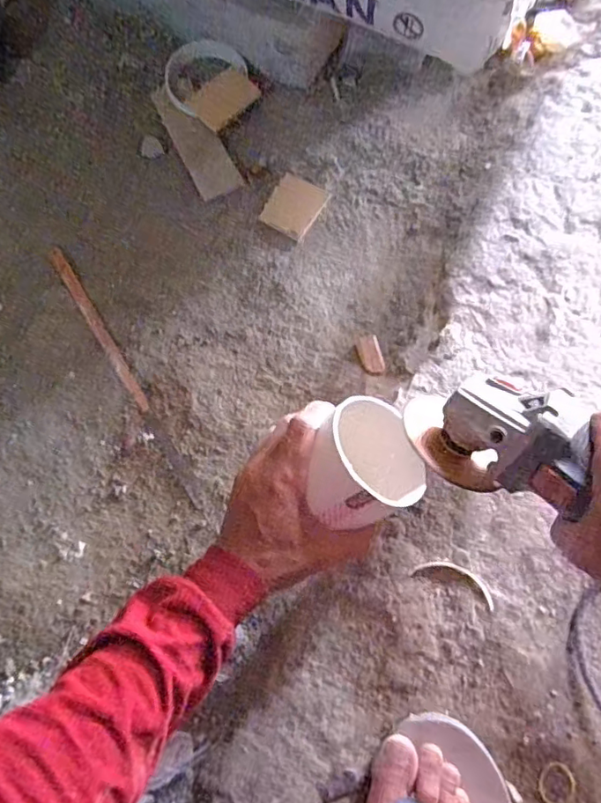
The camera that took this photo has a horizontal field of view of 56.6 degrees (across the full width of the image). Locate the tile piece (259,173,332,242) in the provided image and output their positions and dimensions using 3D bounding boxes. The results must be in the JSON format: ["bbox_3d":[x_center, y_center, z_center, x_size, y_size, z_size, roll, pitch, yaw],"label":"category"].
[{"bbox_3d":[-0.007,-0.204,0.581,0.053,0.004,0.064,28,79,8],"label":"tile piece"}]

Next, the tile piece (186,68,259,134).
[{"bbox_3d":[-0.082,-0.324,0.596,0.050,0.006,0.068,43,82,10],"label":"tile piece"}]

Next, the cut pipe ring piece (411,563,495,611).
[{"bbox_3d":[0.128,0.148,0.460,0.071,0.006,0.023,24,77,5],"label":"cut pipe ring piece"}]

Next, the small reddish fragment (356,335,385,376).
[{"bbox_3d":[0.068,-0.045,0.536,0.020,0.010,0.042,-12,77,-1],"label":"small reddish fragment"}]

